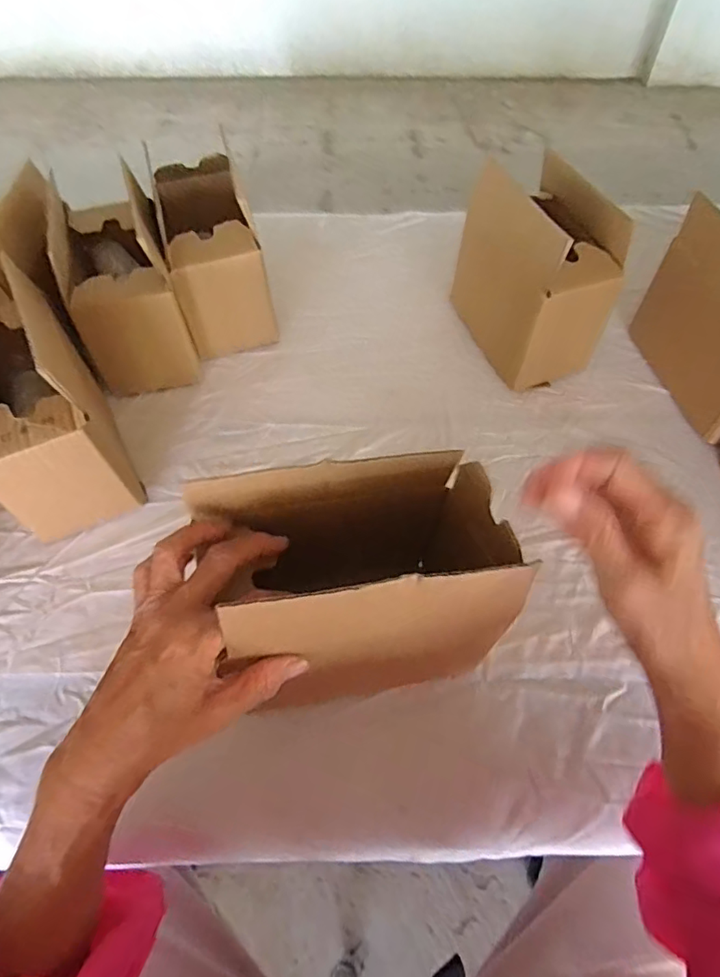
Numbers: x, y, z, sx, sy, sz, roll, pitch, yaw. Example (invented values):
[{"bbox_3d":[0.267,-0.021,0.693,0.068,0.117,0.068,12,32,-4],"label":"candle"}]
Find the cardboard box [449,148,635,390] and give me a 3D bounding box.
[{"bbox_3d":[0.177,-0.219,0.553,0.102,0.159,0.166,-13,56,-9],"label":"cardboard box"}]

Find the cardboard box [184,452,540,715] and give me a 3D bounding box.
[{"bbox_3d":[-0.001,0.053,0.345,0.168,0.131,0.102,-10,57,-6],"label":"cardboard box"}]

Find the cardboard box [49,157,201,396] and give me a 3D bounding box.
[{"bbox_3d":[-0.244,-0.215,0.566,0.096,0.147,0.175,-16,56,-11],"label":"cardboard box"}]

